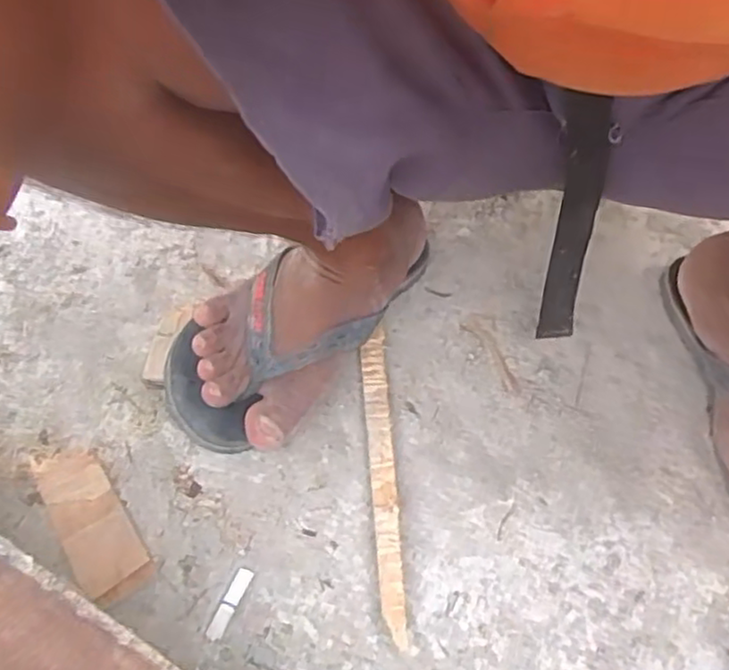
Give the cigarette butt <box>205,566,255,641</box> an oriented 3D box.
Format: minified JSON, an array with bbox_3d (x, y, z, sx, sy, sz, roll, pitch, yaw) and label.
[{"bbox_3d":[-0.078,0.154,0.411,0.011,0.004,0.043,18,55,13],"label":"cigarette butt"}]

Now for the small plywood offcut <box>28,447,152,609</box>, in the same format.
[{"bbox_3d":[-0.170,0.112,0.440,0.040,0.008,0.111,-30,59,-21],"label":"small plywood offcut"}]

